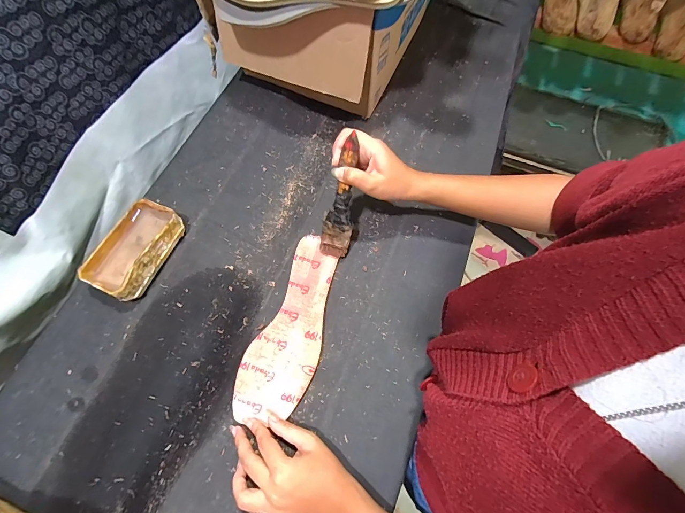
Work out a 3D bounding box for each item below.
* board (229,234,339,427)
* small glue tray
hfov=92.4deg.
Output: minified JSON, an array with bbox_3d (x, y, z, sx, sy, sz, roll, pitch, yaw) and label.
[{"bbox_3d":[-0.060,0.083,0.409,0.081,0.006,0.228,17,69,6],"label":"board"},{"bbox_3d":[-0.266,-0.009,0.425,0.073,0.043,0.126,23,70,8],"label":"small glue tray"}]

